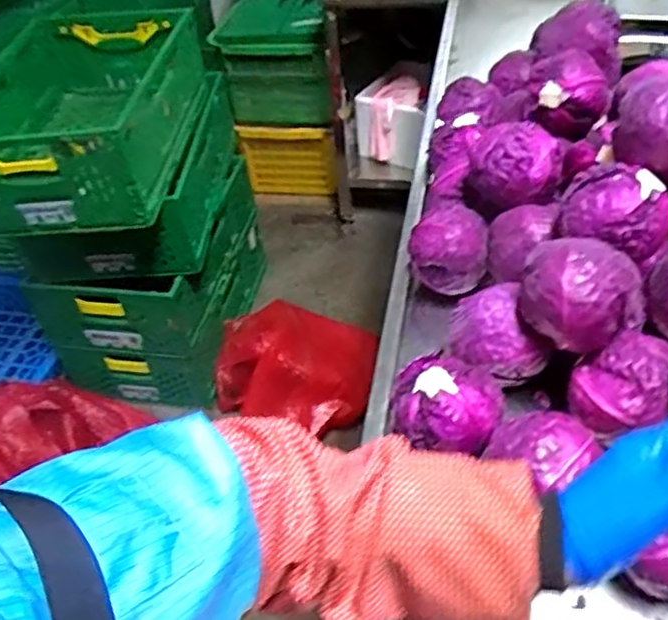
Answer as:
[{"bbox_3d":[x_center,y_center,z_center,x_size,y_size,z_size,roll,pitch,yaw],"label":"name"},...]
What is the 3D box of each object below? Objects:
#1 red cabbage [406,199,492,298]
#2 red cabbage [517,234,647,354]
[{"bbox_3d":[0.155,-0.084,0.904,0.100,0.096,0.099,-3,45,5],"label":"red cabbage"},{"bbox_3d":[0.268,-0.023,0.713,0.115,0.108,0.126,26,53,29],"label":"red cabbage"}]

